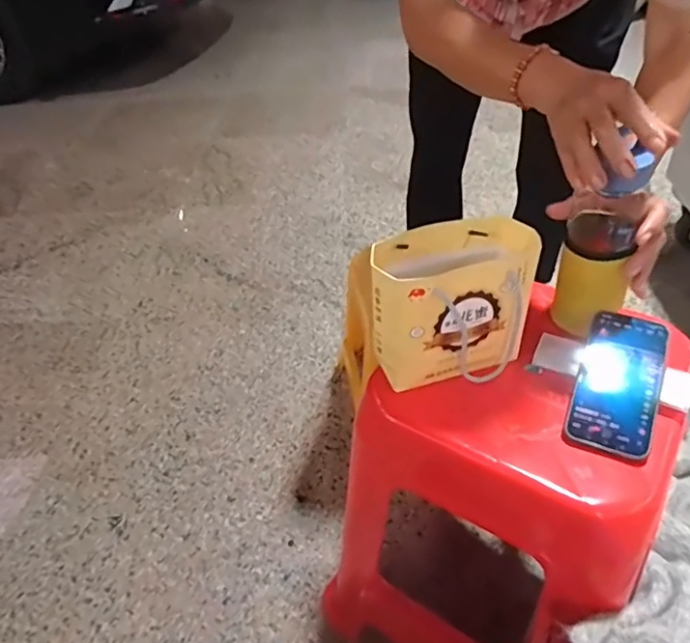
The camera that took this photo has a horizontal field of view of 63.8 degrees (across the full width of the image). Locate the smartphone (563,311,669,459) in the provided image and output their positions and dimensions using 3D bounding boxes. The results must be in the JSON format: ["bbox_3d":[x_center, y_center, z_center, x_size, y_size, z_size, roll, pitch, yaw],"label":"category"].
[{"bbox_3d":[0.282,0.059,0.569,0.076,0.009,0.159,14,58,27],"label":"smartphone"}]

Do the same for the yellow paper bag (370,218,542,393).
[{"bbox_3d":[0.113,-0.020,0.598,0.165,0.140,0.100,-7,41,-2],"label":"yellow paper bag"}]

